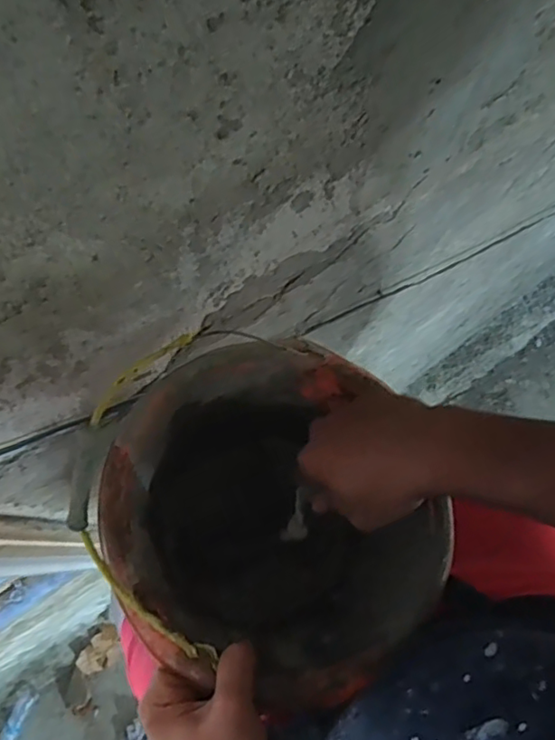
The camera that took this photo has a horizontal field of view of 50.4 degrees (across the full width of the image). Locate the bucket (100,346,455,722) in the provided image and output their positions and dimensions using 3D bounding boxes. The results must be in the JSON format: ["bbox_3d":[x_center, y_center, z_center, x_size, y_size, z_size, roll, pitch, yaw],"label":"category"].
[{"bbox_3d":[-0.002,0.130,0.535,0.246,0.203,0.272,-28,75,-7],"label":"bucket"}]

